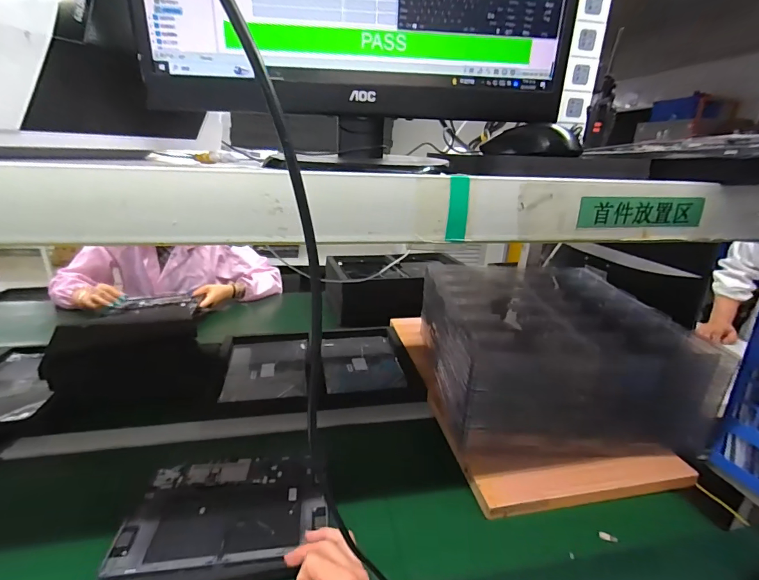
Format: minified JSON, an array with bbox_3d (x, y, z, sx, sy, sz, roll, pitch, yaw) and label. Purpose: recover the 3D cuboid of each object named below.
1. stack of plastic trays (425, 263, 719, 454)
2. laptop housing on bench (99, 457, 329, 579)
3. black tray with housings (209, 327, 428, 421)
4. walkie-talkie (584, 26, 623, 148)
[{"bbox_3d":[0.323,0.097,0.834,0.416,0.194,0.515,1,20,-4],"label":"stack of plastic trays"},{"bbox_3d":[-0.199,0.295,0.506,0.242,0.015,0.184,-1,20,-11],"label":"laptop housing on bench"},{"bbox_3d":[-0.142,0.168,0.877,0.414,0.035,0.326,-2,20,-13],"label":"black tray with housings"},{"bbox_3d":[0.406,-0.350,0.684,0.042,0.174,0.030,13,22,26],"label":"walkie-talkie"}]

